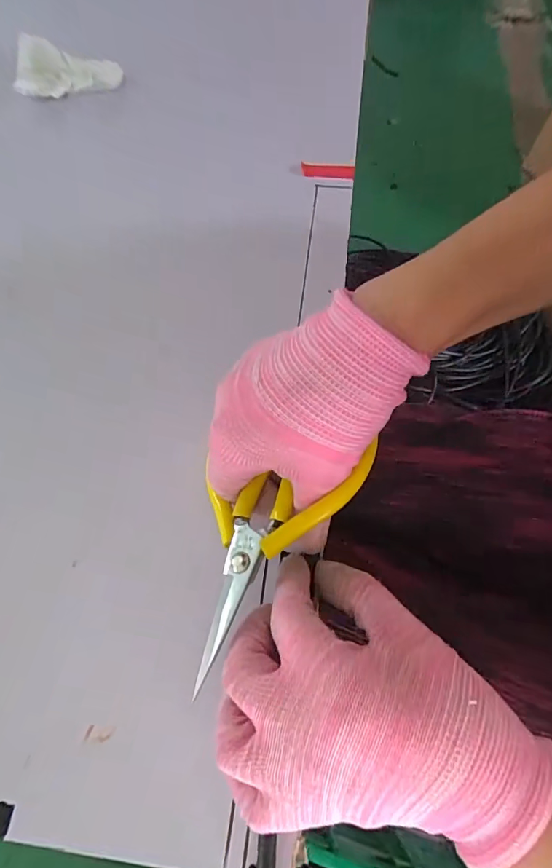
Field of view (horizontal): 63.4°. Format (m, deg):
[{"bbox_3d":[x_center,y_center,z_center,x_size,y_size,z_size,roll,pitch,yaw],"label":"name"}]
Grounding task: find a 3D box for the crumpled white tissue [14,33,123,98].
[{"bbox_3d":[-0.205,-0.350,0.435,0.107,0.030,0.042,22,69,10],"label":"crumpled white tissue"}]

